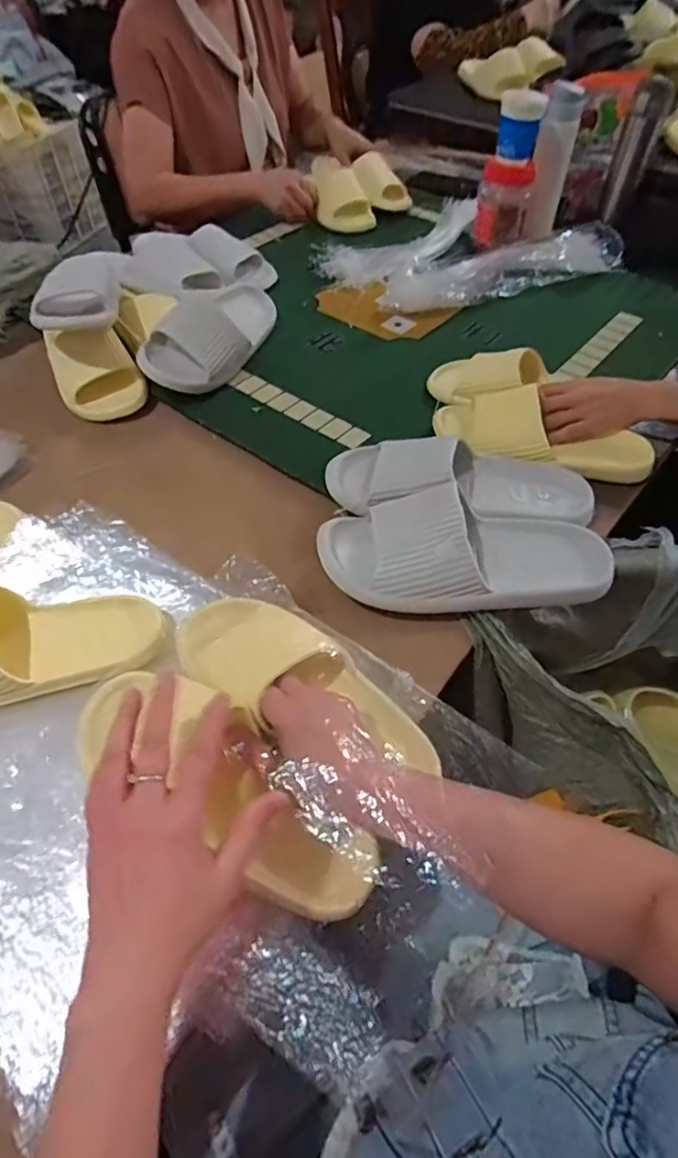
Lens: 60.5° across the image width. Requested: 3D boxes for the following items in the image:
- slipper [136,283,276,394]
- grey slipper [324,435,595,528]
[{"bbox_3d":[-0.177,-0.358,0.820,0.103,0.091,0.227,15,55,12],"label":"slipper"},{"bbox_3d":[0.132,-0.109,0.640,0.283,0.090,0.110,5,53,4],"label":"grey slipper"}]

